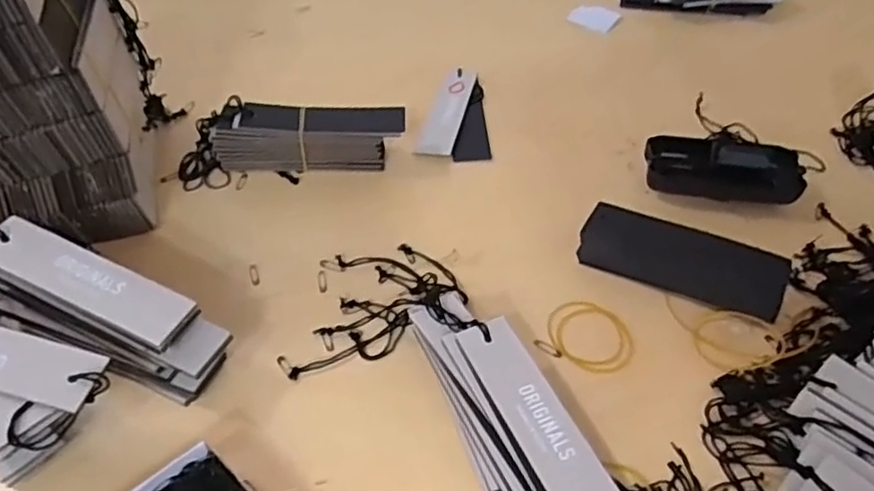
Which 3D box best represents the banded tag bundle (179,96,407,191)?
[{"bbox_3d":[-0.113,-0.082,0.516,0.172,0.045,0.041,-4,47,-3],"label":"banded tag bundle"}]

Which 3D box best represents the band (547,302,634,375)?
[{"bbox_3d":[0.096,0.055,0.413,0.046,0.004,0.055,-28,53,-24],"label":"band"}]

